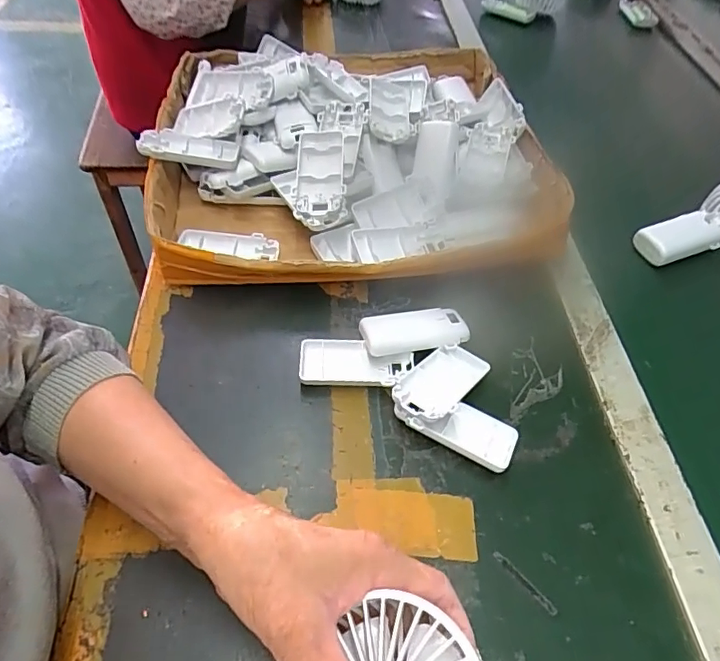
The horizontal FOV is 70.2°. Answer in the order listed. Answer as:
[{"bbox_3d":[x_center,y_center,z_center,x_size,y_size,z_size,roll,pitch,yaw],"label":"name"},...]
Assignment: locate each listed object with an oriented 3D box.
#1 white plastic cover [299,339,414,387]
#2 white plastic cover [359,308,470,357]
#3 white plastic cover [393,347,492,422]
[{"bbox_3d":[-0.004,0.030,0.439,0.095,0.013,0.045,2,52,-3],"label":"white plastic cover"},{"bbox_3d":[0.048,0.002,0.457,0.092,0.018,0.042,-8,53,-11],"label":"white plastic cover"},{"bbox_3d":[0.065,0.042,0.420,0.048,0.020,0.092,37,45,23],"label":"white plastic cover"}]

